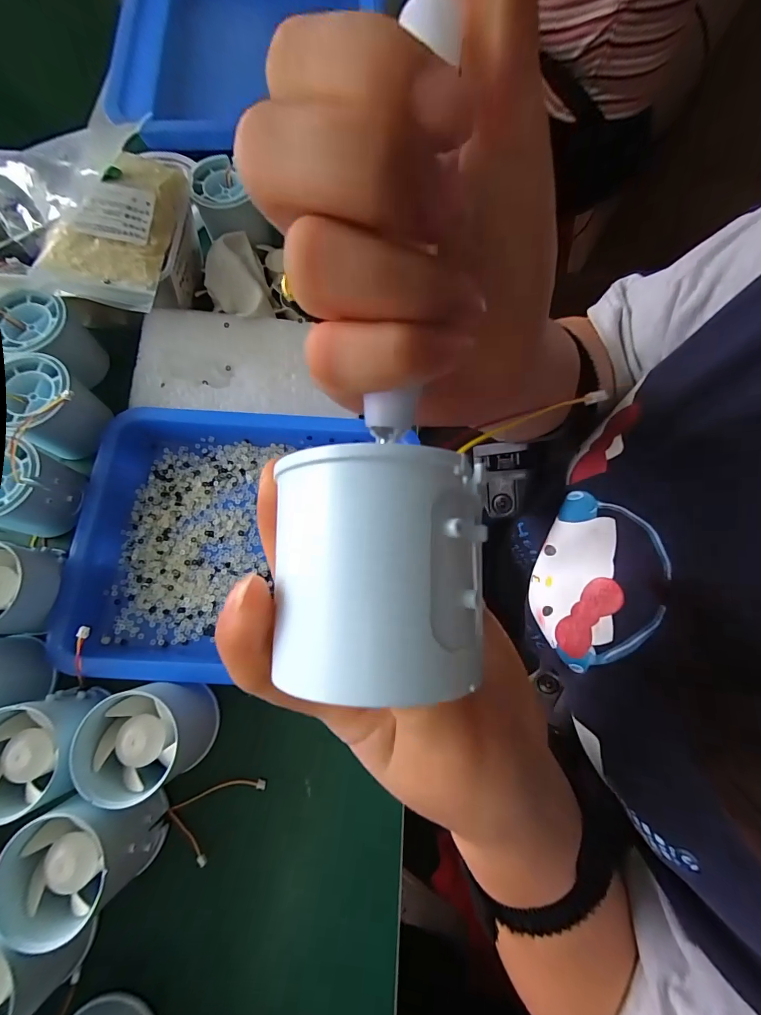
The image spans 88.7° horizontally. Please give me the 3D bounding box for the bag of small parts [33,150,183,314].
[{"bbox_3d":[-0.179,-0.188,0.260,0.073,0.023,0.108,10,73,2],"label":"bag of small parts"}]

